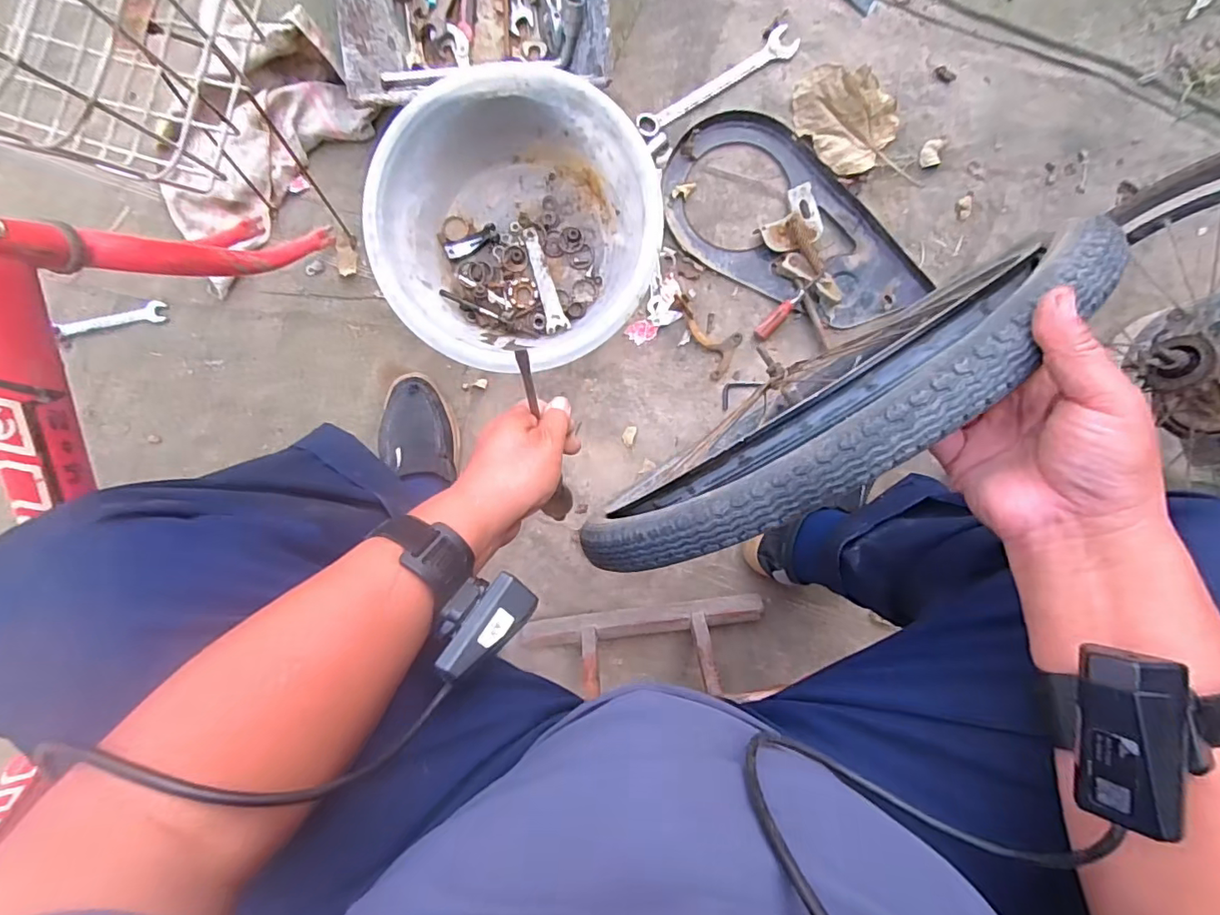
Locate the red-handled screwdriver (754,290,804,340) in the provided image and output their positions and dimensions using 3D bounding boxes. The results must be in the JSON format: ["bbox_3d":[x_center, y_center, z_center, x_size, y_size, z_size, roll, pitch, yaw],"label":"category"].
[{"bbox_3d":[0.229,-0.192,0.738,0.019,0.019,0.082,45,107,2],"label":"red-handled screwdriver"}]

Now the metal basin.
[{"bbox_3d":[-0.113,-0.276,0.682,0.336,0.118,0.326,-5,94,-2],"label":"metal basin"}]

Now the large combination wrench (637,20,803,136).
[{"bbox_3d":[0.145,-0.505,0.739,0.242,0.018,0.037,-32,92,0],"label":"large combination wrench"}]

